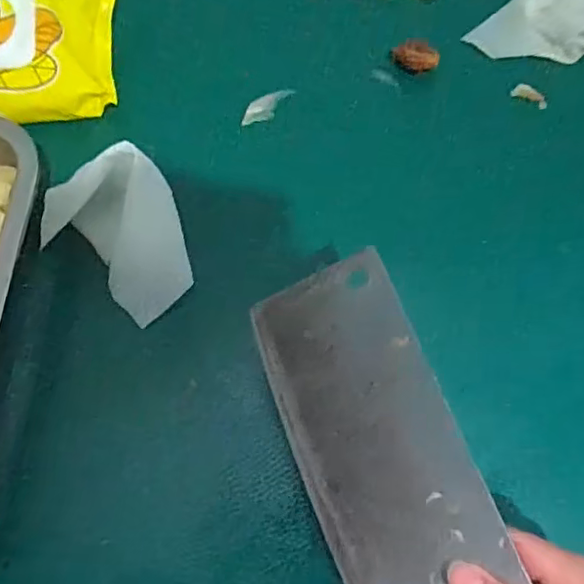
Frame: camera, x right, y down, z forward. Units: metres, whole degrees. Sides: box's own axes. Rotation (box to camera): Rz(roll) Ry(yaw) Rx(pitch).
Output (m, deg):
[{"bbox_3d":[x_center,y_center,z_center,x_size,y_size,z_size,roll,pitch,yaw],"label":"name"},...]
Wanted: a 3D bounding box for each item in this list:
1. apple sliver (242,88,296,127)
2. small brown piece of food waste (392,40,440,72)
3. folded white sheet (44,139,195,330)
[{"bbox_3d":[-0.018,-0.131,0.407,0.016,0.007,0.042,41,75,14],"label":"apple sliver"},{"bbox_3d":[0.086,-0.165,0.403,0.031,0.013,0.015,14,70,6],"label":"small brown piece of food waste"},{"bbox_3d":[-0.104,-0.038,0.354,0.076,0.045,0.101,-34,73,-11],"label":"folded white sheet"}]

